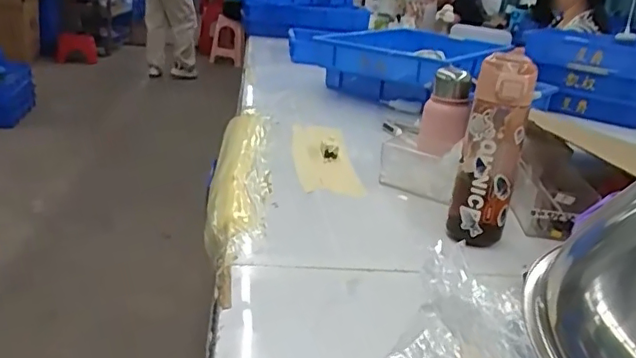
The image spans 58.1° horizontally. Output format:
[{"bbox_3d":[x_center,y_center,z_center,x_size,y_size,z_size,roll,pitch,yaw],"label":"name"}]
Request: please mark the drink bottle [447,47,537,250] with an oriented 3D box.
[{"bbox_3d":[0.222,-0.037,0.734,0.068,0.240,0.069,10,19,13],"label":"drink bottle"}]

